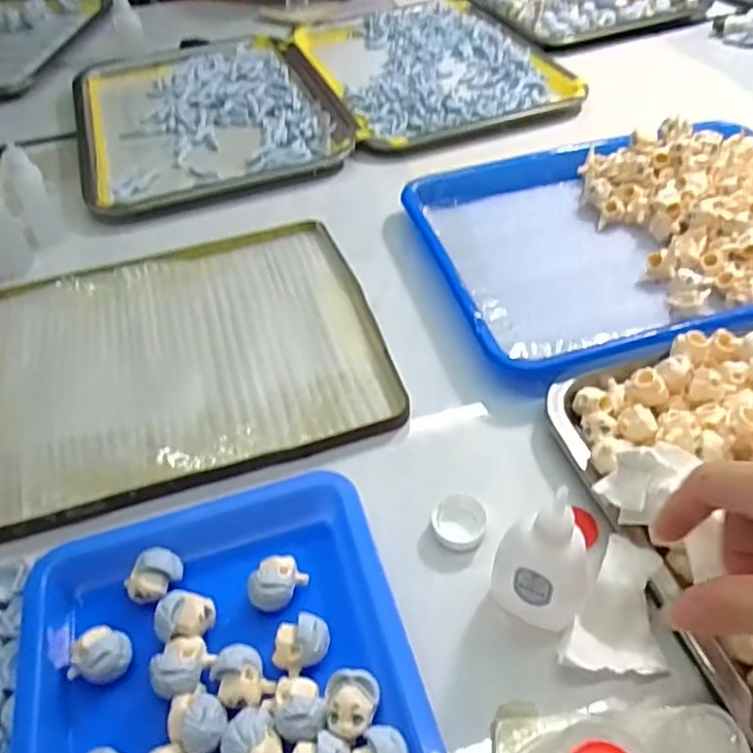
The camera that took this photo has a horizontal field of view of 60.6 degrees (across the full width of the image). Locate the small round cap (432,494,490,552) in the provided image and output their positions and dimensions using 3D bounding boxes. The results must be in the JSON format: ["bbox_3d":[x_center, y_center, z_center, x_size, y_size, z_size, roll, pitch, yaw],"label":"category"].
[{"bbox_3d":[0.046,0.080,0.357,0.029,0.008,0.029,-2,48,2],"label":"small round cap"}]

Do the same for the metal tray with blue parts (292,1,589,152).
[{"bbox_3d":[0.059,-0.375,0.778,0.248,0.024,0.334,-17,48,-8],"label":"metal tray with blue parts"}]

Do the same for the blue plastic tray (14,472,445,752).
[{"bbox_3d":[-0.067,0.151,0.285,0.169,0.027,0.221,-15,49,-10],"label":"blue plastic tray"}]

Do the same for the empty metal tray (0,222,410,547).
[{"bbox_3d":[-0.156,-0.017,0.463,0.300,0.012,0.244,-15,49,-10],"label":"empty metal tray"}]

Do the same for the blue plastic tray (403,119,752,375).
[{"bbox_3d":[0.202,-0.122,0.507,0.316,0.026,0.248,-14,48,-6],"label":"blue plastic tray"}]

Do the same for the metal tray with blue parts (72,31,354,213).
[{"bbox_3d":[-0.192,-0.296,0.723,0.271,0.018,0.343,-17,49,-11],"label":"metal tray with blue parts"}]

